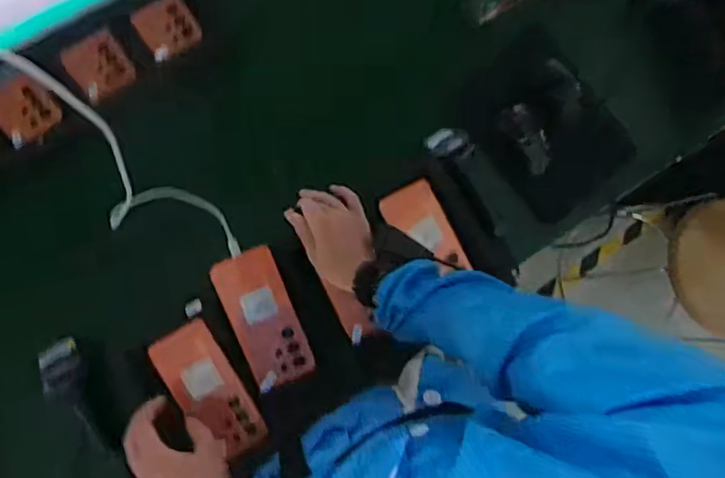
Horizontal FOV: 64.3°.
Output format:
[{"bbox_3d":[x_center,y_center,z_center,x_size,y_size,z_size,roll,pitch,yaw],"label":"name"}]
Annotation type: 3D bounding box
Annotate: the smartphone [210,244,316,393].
[{"bbox_3d":[-0.122,0.099,0.719,0.077,0.008,0.168,-22,96,-6],"label":"smartphone"}]

